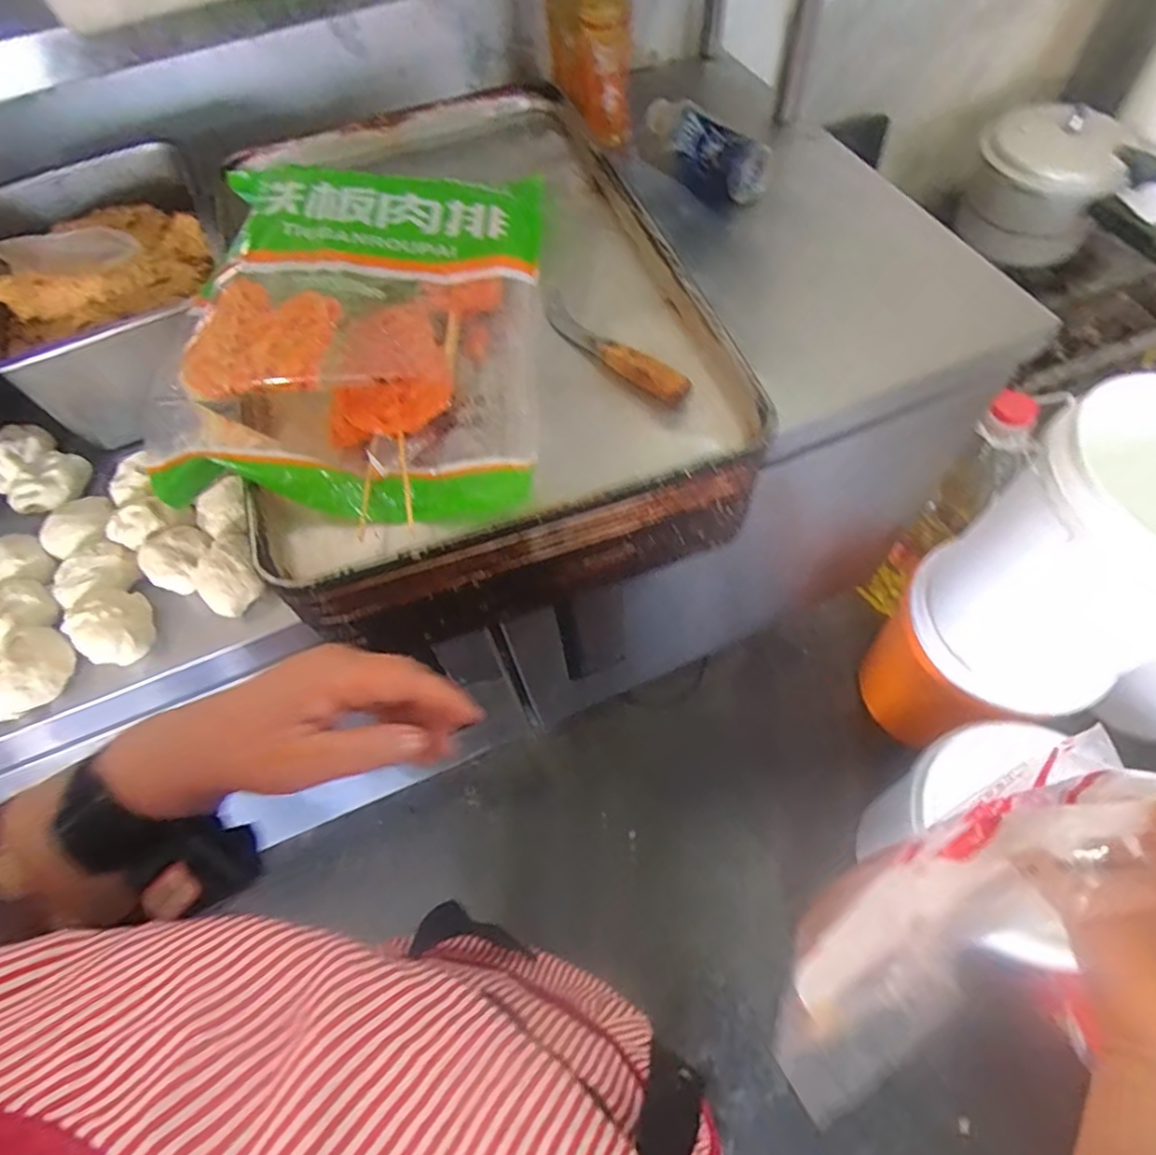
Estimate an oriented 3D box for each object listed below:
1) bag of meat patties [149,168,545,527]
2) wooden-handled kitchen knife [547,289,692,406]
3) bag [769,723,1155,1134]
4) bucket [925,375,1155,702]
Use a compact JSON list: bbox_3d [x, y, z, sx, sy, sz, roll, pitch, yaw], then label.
[{"bbox_3d":[-0.179,-0.227,0.560,0.287,0.070,0.390,-2,60,3],"label":"bag of meat patties"},{"bbox_3d":[0.027,-0.199,0.563,0.029,0.031,0.169,-41,66,-18],"label":"wooden-handled kitchen knife"},{"bbox_3d":[0.193,0.156,0.301,0.238,0.047,0.081,-43,62,14],"label":"bag"},{"bbox_3d":[0.663,-0.027,0.835,0.256,0.360,0.262,-2,60,3],"label":"bucket"}]

